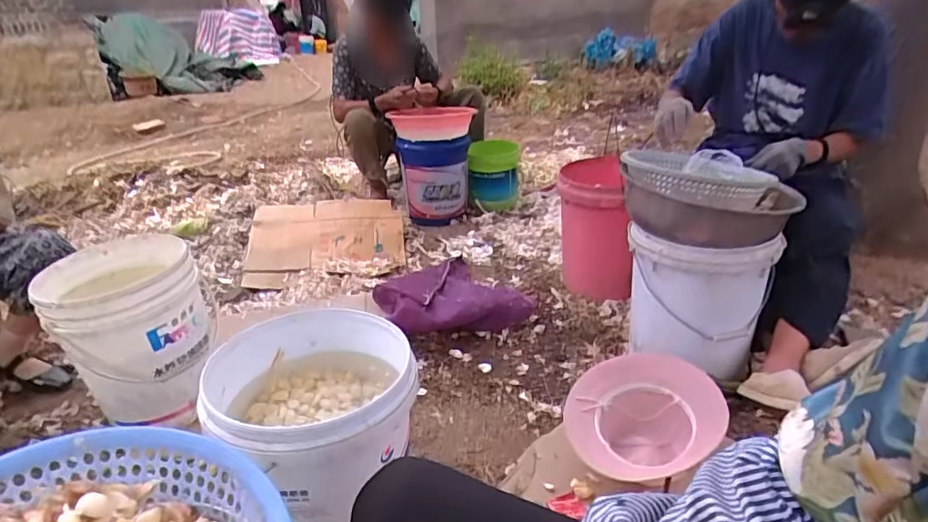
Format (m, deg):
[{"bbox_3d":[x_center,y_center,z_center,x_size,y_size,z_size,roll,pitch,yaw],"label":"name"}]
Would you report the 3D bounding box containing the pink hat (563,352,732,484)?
[{"bbox_3d":[0.334,0.319,1.015,0.269,0.156,0.251,5,27,16],"label":"pink hat"}]

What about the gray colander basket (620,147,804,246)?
[{"bbox_3d":[0.539,-0.165,1.207,0.342,0.114,0.352,4,26,11],"label":"gray colander basket"}]

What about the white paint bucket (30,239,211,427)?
[{"bbox_3d":[-0.727,0.151,1.206,0.272,0.317,0.285,-13,27,-19],"label":"white paint bucket"}]

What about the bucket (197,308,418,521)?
[{"bbox_3d":[-0.214,0.278,0.856,0.274,0.286,0.300,-5,26,-3],"label":"bucket"}]

